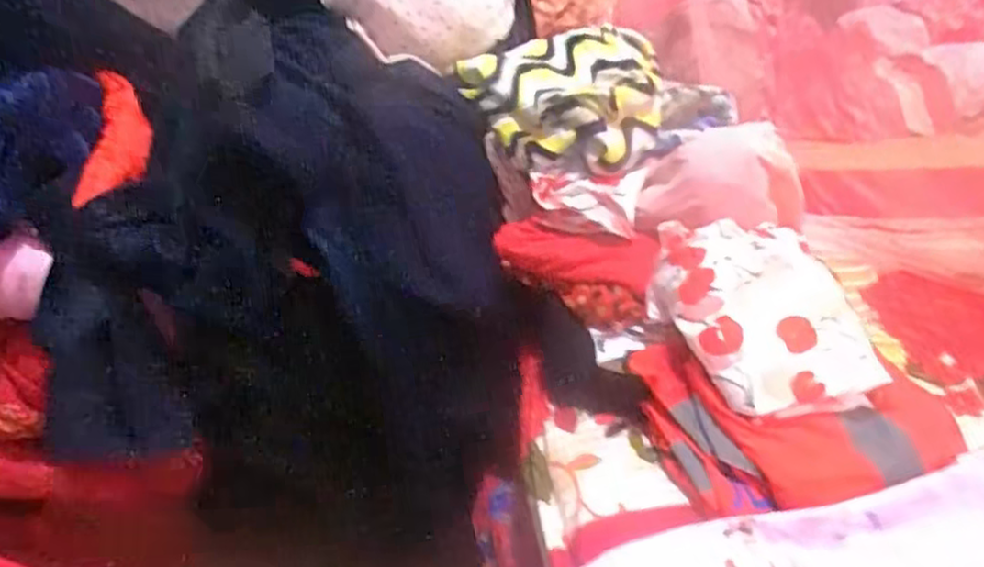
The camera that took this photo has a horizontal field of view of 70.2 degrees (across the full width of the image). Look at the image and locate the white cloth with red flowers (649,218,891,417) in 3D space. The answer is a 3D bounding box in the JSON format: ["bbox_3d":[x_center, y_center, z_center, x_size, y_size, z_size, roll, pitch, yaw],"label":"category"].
[{"bbox_3d":[0.236,0.026,0.618,0.166,0.048,0.183,-9,72,-11],"label":"white cloth with red flowers"}]

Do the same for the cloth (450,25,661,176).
[{"bbox_3d":[0.074,-0.192,0.727,0.212,0.109,0.150,32,43,33],"label":"cloth"}]

